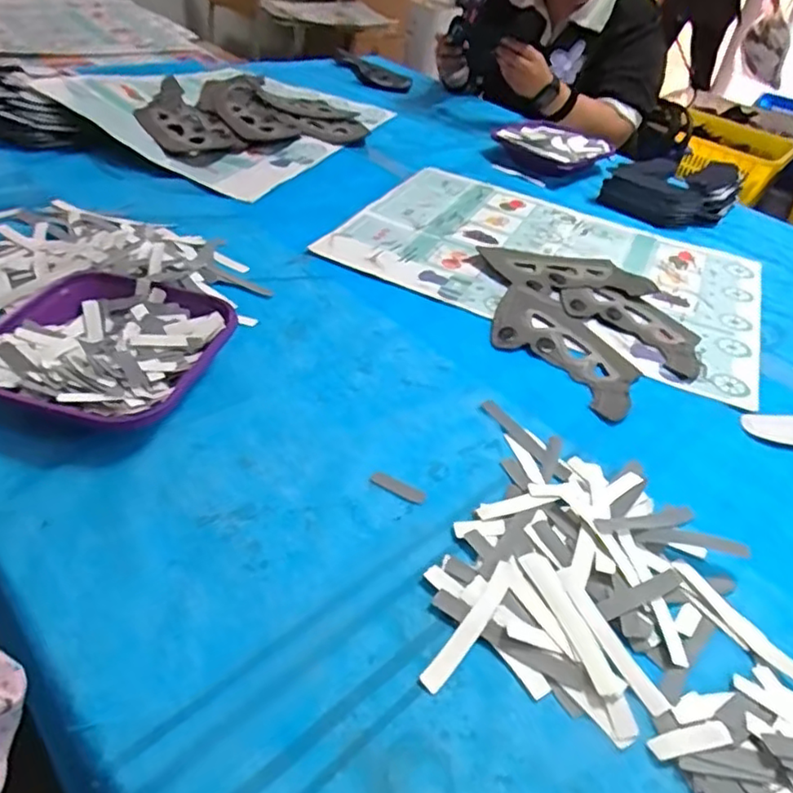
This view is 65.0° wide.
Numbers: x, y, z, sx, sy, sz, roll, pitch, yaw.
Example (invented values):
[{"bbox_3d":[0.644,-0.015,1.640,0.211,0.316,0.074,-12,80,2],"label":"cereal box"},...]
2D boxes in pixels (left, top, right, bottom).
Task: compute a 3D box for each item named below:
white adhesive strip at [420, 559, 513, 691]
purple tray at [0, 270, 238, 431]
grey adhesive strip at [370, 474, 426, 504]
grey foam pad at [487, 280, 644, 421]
[{"bbox_3d":[0.051,0.149,0.413,0.016,0.009,0.106,29,46,23],"label":"white adhesive strip"},{"bbox_3d":[-0.254,-0.041,0.559,0.196,0.042,0.194,9,42,2],"label":"purple tray"},{"bbox_3d":[0.001,0.072,0.499,0.047,0.004,0.012,26,45,20],"label":"grey adhesive strip"},{"bbox_3d":[0.179,-0.054,0.672,0.116,0.007,0.208,-25,51,-31],"label":"grey foam pad"}]

